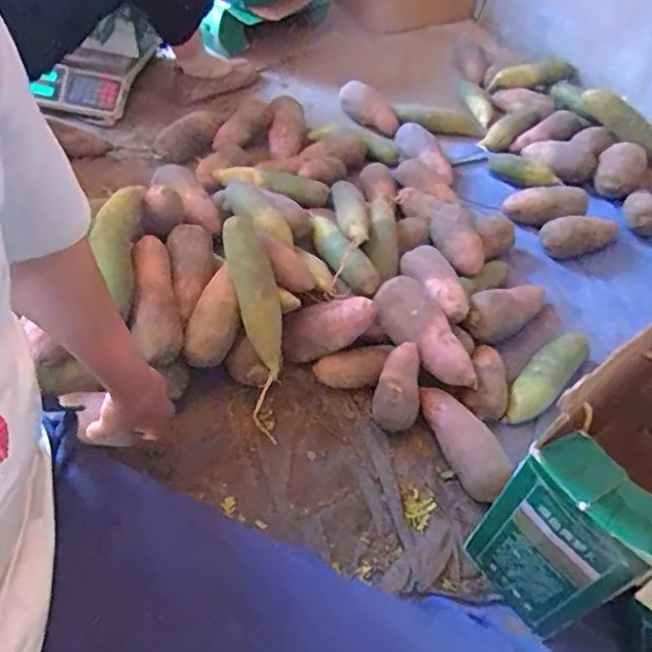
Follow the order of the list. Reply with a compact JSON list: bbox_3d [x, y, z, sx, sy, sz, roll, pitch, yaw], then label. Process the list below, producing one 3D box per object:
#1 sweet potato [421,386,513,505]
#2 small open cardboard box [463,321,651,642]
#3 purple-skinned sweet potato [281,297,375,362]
[{"bbox_3d":[0.191,0.160,0.817,0.064,0.065,0.174,-18,54,-20],"label":"sweet potato"},{"bbox_3d":[0.362,0.131,0.648,0.357,0.327,0.176,-32,60,-28],"label":"small open cardboard box"},{"bbox_3d":[-0.001,0.000,0.862,0.160,0.062,0.055,-25,45,25],"label":"purple-skinned sweet potato"}]

